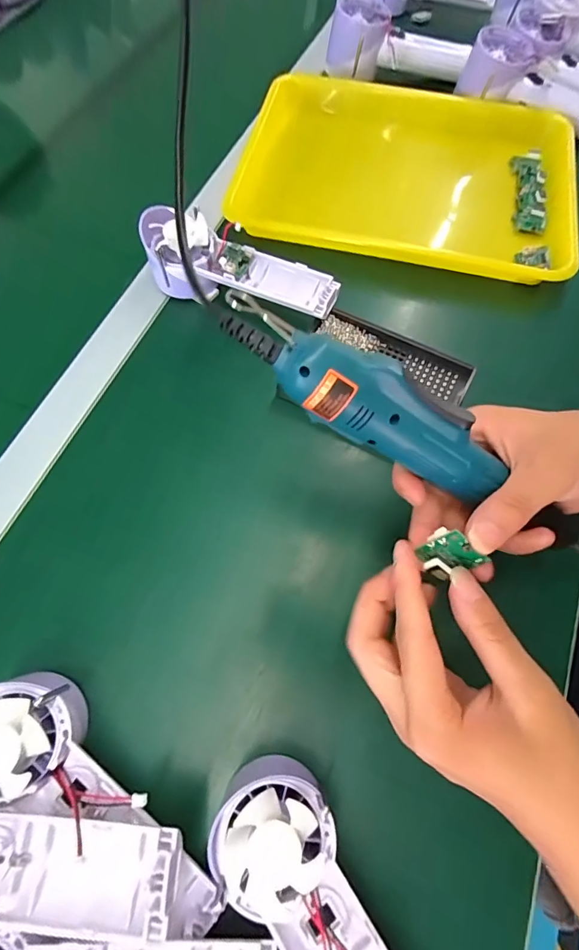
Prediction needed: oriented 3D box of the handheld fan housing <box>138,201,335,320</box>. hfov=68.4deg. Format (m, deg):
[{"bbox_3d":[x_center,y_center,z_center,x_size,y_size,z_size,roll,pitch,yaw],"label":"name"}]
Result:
[{"bbox_3d":[-0.043,-0.181,0.380,0.177,0.053,0.067,16,69,6],"label":"handheld fan housing"}]

